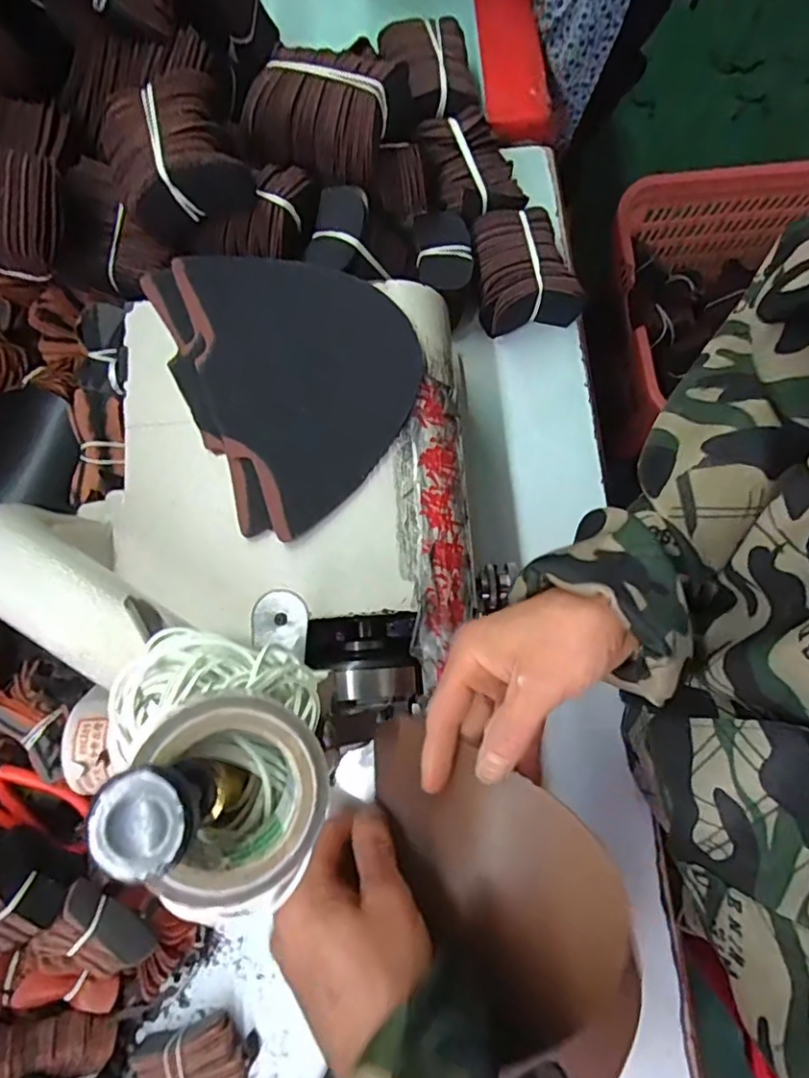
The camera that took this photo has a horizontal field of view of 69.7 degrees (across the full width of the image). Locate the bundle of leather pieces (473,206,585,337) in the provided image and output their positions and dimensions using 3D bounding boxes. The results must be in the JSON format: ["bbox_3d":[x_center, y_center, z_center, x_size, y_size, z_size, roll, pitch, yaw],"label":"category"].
[{"bbox_3d":[0.105,-0.237,0.521,0.090,0.056,0.102,-12,78,-3],"label":"bundle of leather pieces"}]

